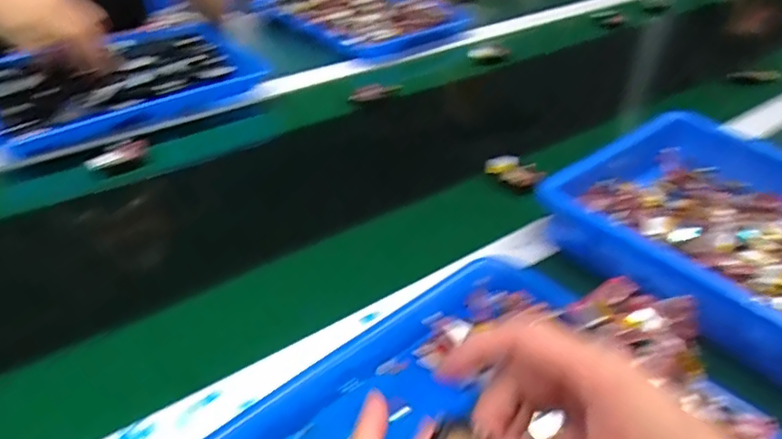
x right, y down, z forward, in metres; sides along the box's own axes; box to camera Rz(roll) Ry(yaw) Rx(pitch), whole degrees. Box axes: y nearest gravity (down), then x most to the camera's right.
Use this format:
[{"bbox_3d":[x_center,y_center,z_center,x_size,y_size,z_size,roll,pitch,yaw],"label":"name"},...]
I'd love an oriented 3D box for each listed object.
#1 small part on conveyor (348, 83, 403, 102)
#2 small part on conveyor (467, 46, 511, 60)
[{"bbox_3d":[-0.023,-0.169,0.786,0.076,0.020,0.014,-8,33,20],"label":"small part on conveyor"},{"bbox_3d":[0.148,-0.254,0.905,0.064,0.017,0.017,5,34,30],"label":"small part on conveyor"}]

